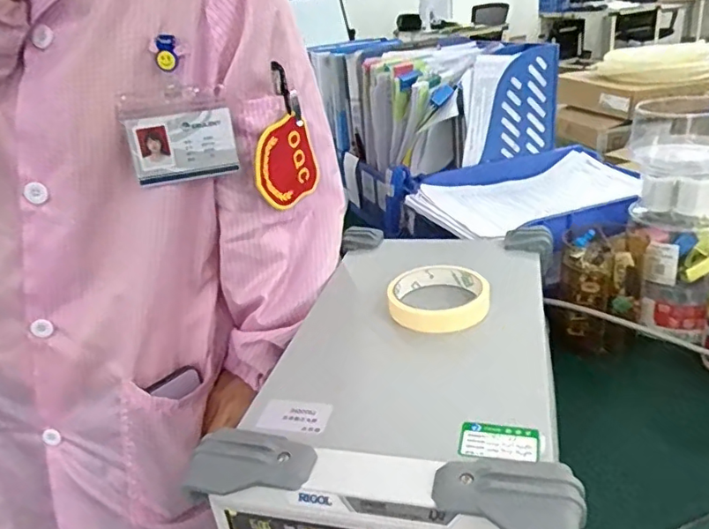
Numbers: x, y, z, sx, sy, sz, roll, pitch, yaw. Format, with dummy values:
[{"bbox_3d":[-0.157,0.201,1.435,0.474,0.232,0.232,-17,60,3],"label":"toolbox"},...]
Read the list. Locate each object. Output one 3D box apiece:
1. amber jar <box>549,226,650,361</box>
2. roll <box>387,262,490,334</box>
[{"bbox_3d":[0.297,0.028,0.679,0.099,0.122,0.103,5,29,25],"label":"amber jar"},{"bbox_3d":[0.077,0.030,0.520,0.089,0.026,0.089,-6,26,3],"label":"roll"}]

